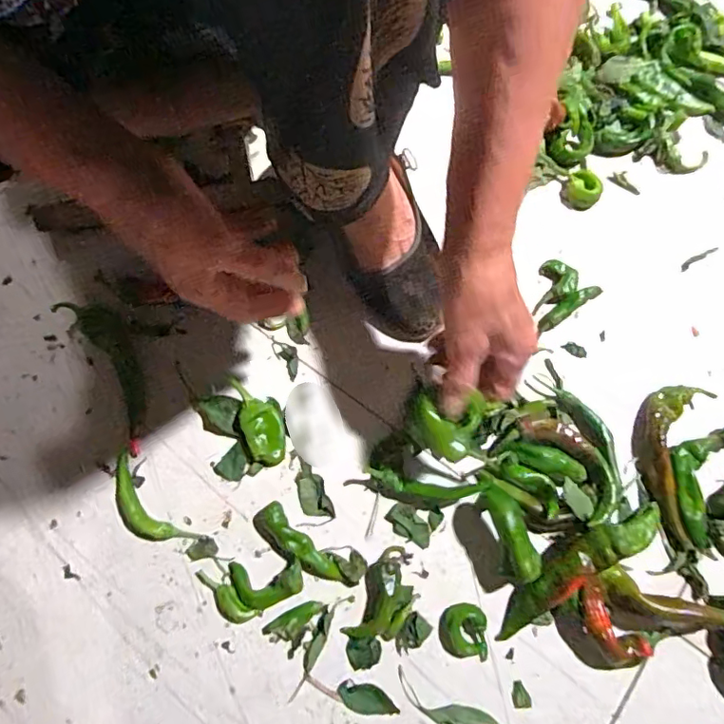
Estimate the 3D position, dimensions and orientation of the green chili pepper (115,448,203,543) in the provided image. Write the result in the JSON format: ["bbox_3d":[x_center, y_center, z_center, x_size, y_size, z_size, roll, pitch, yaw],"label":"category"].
[{"bbox_3d":[-0.188,0.126,0.455,0.100,0.015,0.039,44,80,11],"label":"green chili pepper"}]

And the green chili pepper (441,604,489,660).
[{"bbox_3d":[0.084,0.220,0.432,0.034,0.013,0.042,-3,76,0],"label":"green chili pepper"}]

